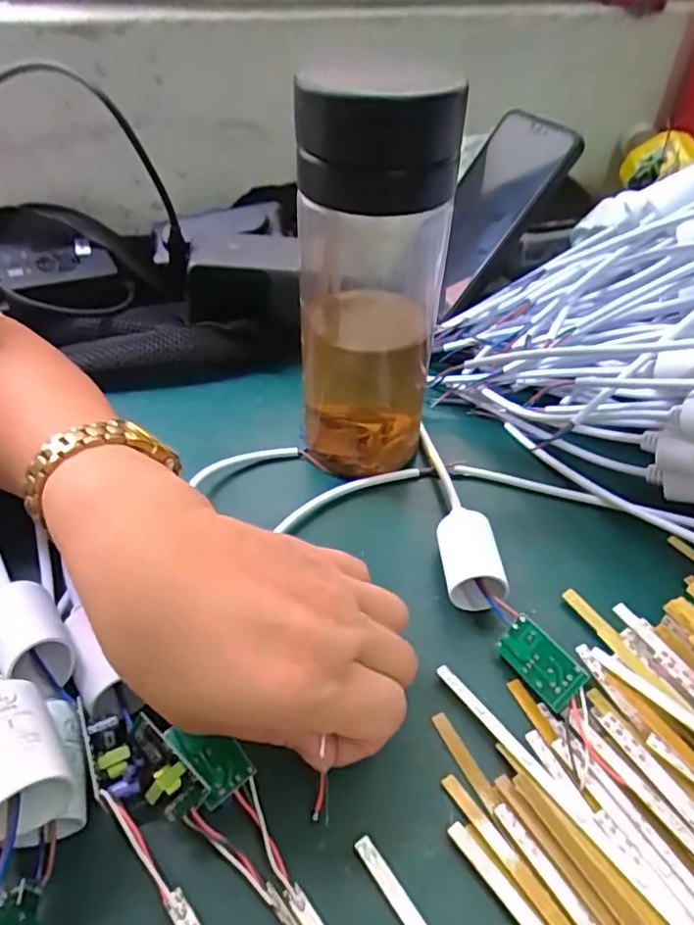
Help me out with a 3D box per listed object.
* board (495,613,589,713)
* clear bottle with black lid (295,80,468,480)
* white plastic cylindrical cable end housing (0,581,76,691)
[{"bbox_3d":[0.084,0.087,0.258,0.021,0.004,0.038,-53,48,6],"label":"board"},{"bbox_3d":[0.012,-0.081,0.308,0.070,0.202,0.085,6,43,6],"label":"clear bottle with black lid"},{"bbox_3d":[-0.131,0.070,0.244,0.025,0.023,0.047,-30,52,-29],"label":"white plastic cylindrical cable end housing"}]

